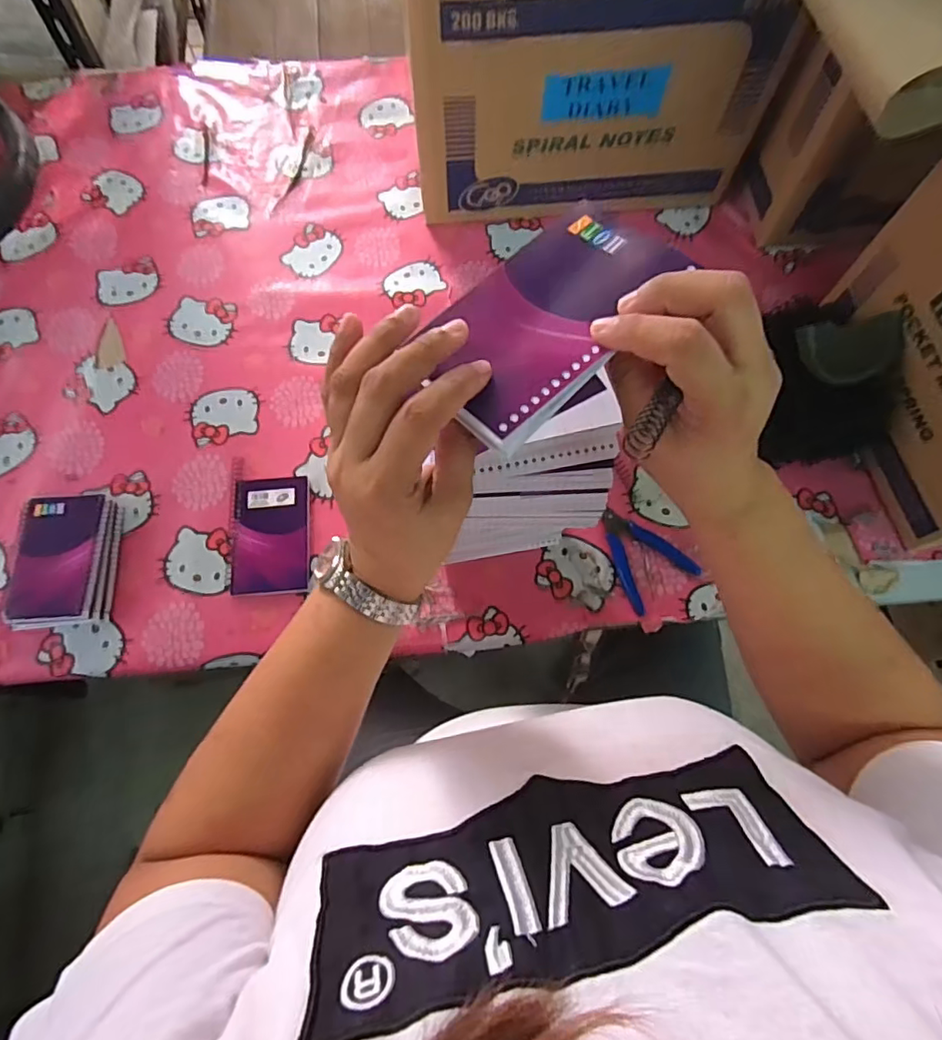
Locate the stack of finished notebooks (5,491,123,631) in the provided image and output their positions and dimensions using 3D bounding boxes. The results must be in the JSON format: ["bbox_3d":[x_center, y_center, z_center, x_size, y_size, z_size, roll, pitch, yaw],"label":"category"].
[{"bbox_3d":[-0.433,0.041,0.590,0.104,0.028,0.134,-2,70,-2],"label":"stack of finished notebooks"}]

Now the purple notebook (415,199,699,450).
[{"bbox_3d":[0.036,-0.100,0.267,0.073,0.013,0.135,42,75,13],"label":"purple notebook"}]

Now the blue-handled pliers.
[{"bbox_3d":[0.192,0.037,0.603,0.077,0.020,0.111,-16,71,-6],"label":"blue-handled pliers"}]

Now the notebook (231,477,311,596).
[{"bbox_3d":[-0.217,0.016,0.607,0.085,0.014,0.130,-5,70,-3],"label":"notebook"}]

